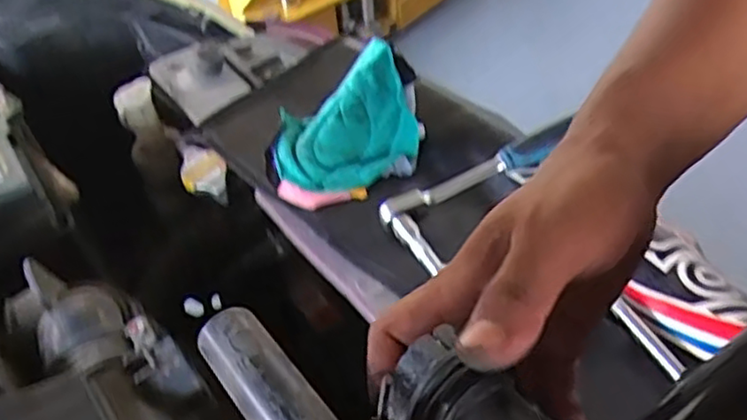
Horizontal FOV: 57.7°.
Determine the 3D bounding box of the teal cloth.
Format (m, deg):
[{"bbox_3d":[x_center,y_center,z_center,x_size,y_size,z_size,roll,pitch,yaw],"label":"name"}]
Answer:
[{"bbox_3d":[-0.025,-0.068,0.572,0.139,0.072,0.096,-18,49,-11],"label":"teal cloth"}]

